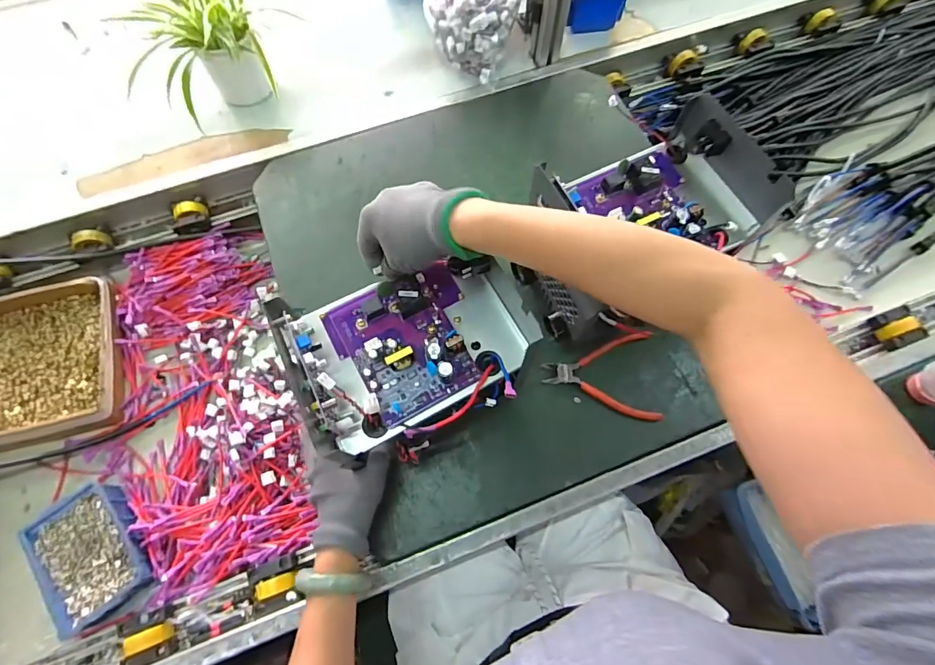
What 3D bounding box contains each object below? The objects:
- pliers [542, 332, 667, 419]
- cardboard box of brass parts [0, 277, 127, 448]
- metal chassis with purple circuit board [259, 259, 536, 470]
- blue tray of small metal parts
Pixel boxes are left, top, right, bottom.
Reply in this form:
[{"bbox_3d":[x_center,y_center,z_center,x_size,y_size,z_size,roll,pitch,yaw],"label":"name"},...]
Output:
[{"bbox_3d":[0.166,0.056,0.554,0.138,0.019,0.106,-2,70,-1],"label":"pliers"},{"bbox_3d":[-0.602,0.040,0.643,0.197,0.050,0.222,-13,70,-5],"label":"cardboard box of brass parts"},{"bbox_3d":[-0.046,0.009,0.420,0.223,0.061,0.150,-21,72,-8],"label":"metal chassis with purple circuit board"},{"bbox_3d":[-0.459,0.274,0.556,0.108,0.054,0.151,-34,73,-12],"label":"blue tray of small metal parts"}]

